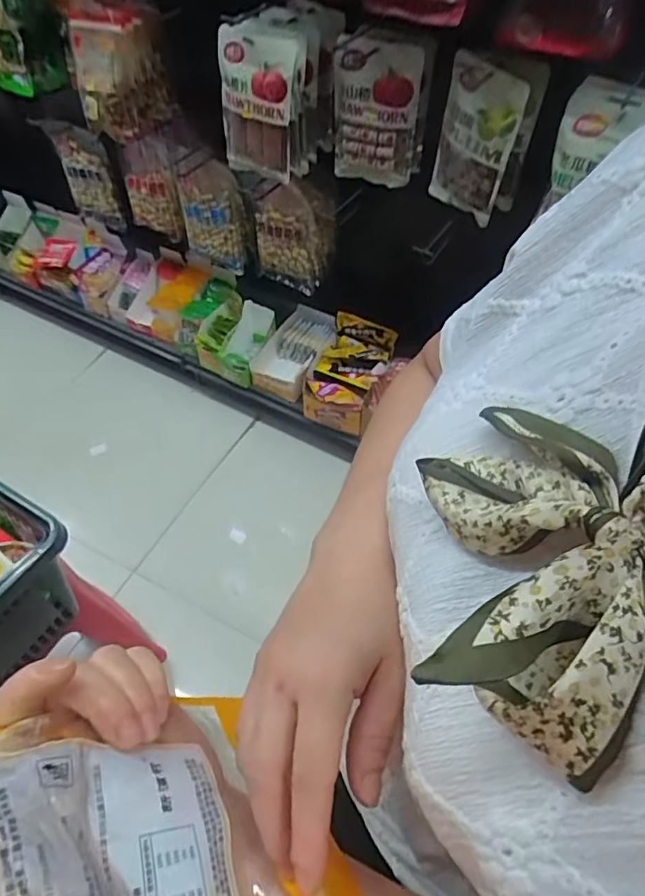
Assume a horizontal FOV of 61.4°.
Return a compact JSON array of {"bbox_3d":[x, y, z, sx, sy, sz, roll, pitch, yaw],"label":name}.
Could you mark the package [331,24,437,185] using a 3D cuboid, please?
[{"bbox_3d":[0.100,-0.593,0.953,0.159,0.238,0.051,8,58,5],"label":"package"}]

